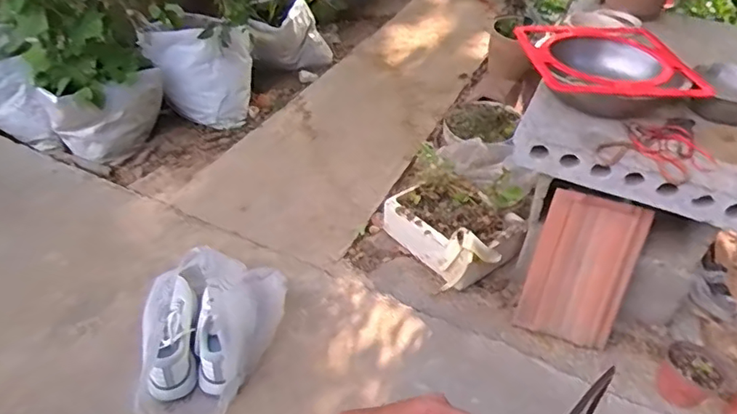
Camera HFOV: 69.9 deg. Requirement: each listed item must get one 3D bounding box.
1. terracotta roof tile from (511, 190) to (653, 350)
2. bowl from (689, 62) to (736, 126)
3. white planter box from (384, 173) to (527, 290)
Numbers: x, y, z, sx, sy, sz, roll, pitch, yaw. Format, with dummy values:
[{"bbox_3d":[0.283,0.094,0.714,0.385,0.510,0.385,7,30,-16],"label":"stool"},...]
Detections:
[{"bbox_3d":[0.468,0.143,1.162,0.204,0.337,0.022,15,20,10],"label":"terracotta roof tile"},{"bbox_3d":[0.799,-0.244,1.149,0.145,0.073,0.140,1,43,-1],"label":"bowl"},{"bbox_3d":[0.218,0.045,1.375,0.257,0.118,0.318,-29,51,-29],"label":"white planter box"}]

